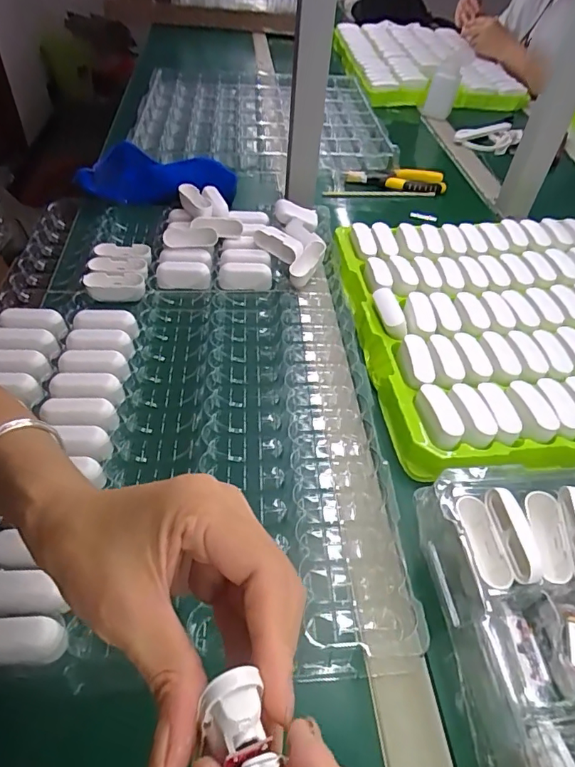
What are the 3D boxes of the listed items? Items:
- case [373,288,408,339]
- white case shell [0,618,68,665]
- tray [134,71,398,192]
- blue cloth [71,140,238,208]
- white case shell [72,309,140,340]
[{"bbox_3d":[0.113,-0.079,0.540,0.021,0.019,0.073,-2,47,-7],"label":"case"},{"bbox_3d":[-0.174,0.163,0.304,0.063,0.020,0.025,7,47,-12],"label":"white case shell"},{"bbox_3d":[-0.052,-0.535,0.981,0.449,0.066,0.531,0,47,-5],"label":"tray"},{"bbox_3d":[-0.179,-0.308,0.729,0.231,0.051,0.146,12,47,6],"label":"blue cloth"},{"bbox_3d":[-0.192,-0.062,0.523,0.066,0.027,0.032,4,47,-1],"label":"white case shell"}]

